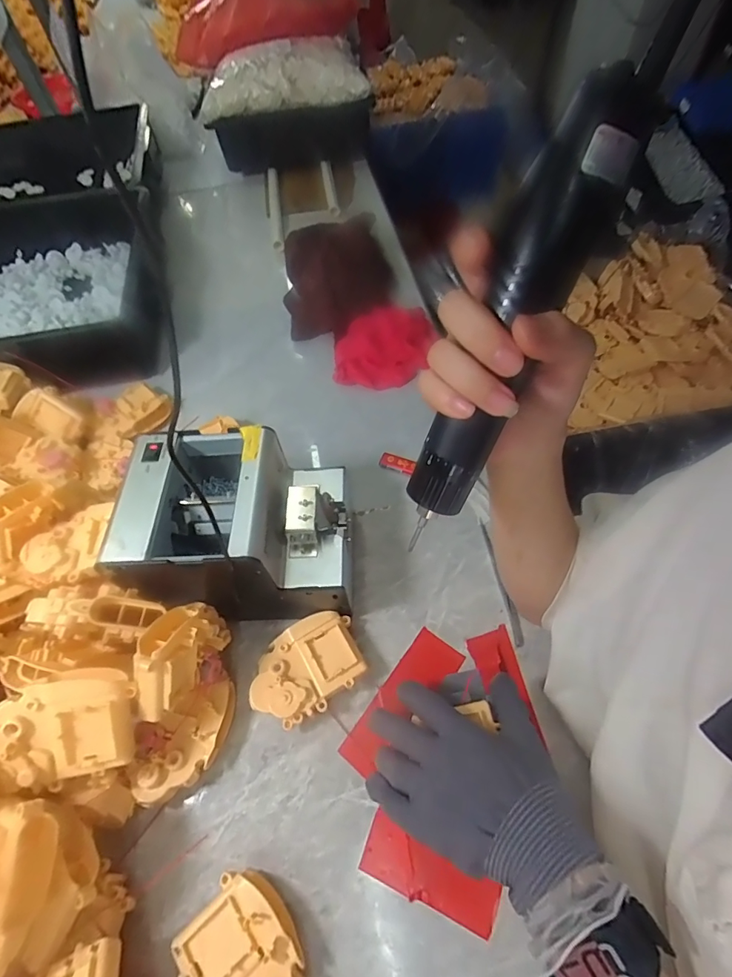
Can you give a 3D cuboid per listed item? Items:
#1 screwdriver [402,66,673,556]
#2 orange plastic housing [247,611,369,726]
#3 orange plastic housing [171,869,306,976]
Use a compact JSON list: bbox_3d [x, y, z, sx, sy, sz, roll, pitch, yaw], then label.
[{"bbox_3d":[0.068,-0.071,0.220,0.036,0.202,0.038,28,20,19],"label":"screwdriver"},{"bbox_3d":[-0.051,0.161,0.410,0.104,0.037,0.074,-33,61,-15],"label":"orange plastic housing"},{"bbox_3d":[-0.080,0.322,0.308,0.074,0.037,0.098,-27,59,-12],"label":"orange plastic housing"}]

